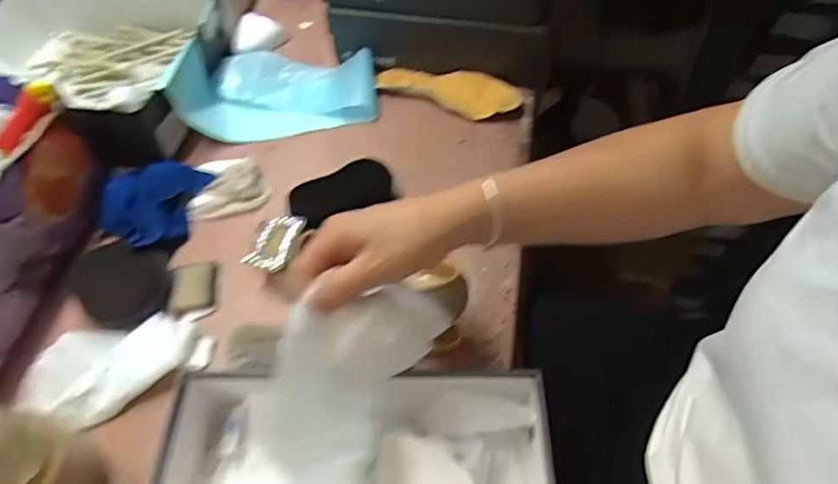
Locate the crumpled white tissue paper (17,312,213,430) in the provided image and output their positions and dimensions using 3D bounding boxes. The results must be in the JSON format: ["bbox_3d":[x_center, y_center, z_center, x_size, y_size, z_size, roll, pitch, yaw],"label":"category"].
[{"bbox_3d":[-0.290,0.116,0.524,0.164,0.023,0.098,-12,56,-9],"label":"crumpled white tissue paper"}]

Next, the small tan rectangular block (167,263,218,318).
[{"bbox_3d":[-0.245,0.049,0.584,0.047,0.010,0.059,-6,55,-5],"label":"small tan rectangular block"}]

